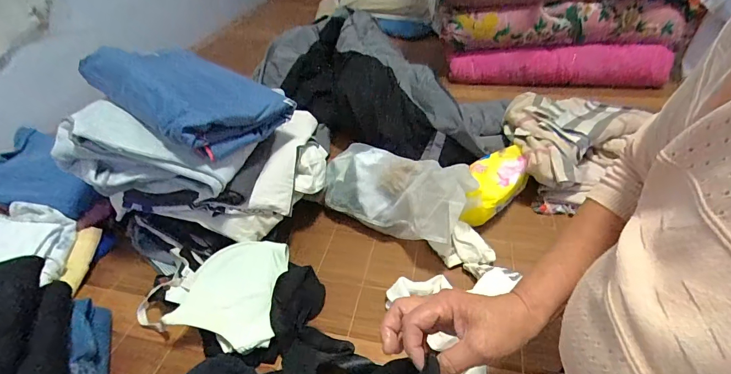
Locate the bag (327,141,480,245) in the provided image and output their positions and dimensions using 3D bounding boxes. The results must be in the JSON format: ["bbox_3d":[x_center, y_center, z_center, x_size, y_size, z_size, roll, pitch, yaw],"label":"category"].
[{"bbox_3d":[0.051,0.000,0.672,0.271,0.112,0.137,22,45,28],"label":"bag"}]

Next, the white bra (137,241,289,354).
[{"bbox_3d":[-0.223,0.159,0.558,0.227,0.066,0.154,2,39,6],"label":"white bra"}]

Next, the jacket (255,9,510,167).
[{"bbox_3d":[0.040,-0.239,0.910,0.593,0.204,0.292,14,42,20],"label":"jacket"}]

